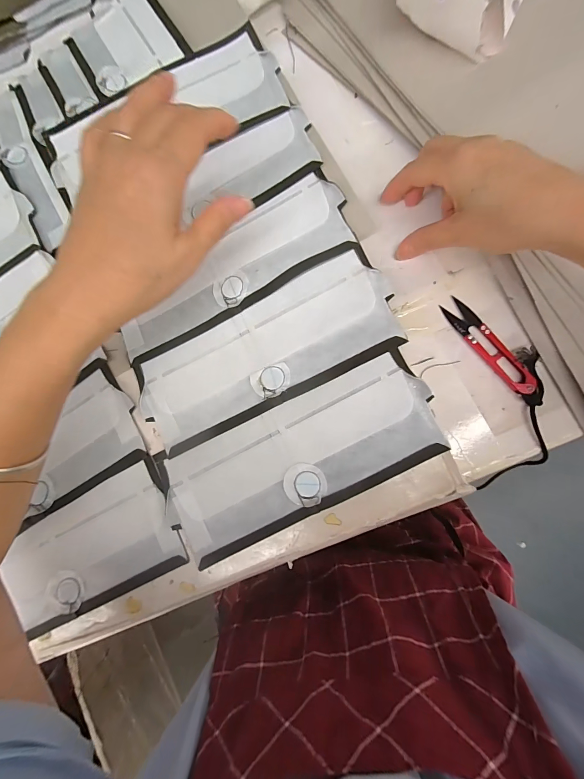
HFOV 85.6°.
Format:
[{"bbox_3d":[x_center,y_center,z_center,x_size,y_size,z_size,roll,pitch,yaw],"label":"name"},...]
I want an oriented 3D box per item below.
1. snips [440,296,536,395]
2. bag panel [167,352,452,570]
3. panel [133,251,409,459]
[{"bbox_3d":[0.172,-0.038,0.275,0.019,0.012,0.101,-36,85,5],"label":"snips"},{"bbox_3d":[0.007,0.062,0.268,0.231,0.006,0.095,-26,84,4],"label":"bag panel"},{"bbox_3d":[-0.026,-0.030,0.281,0.233,0.007,0.092,-26,82,5],"label":"panel"}]

